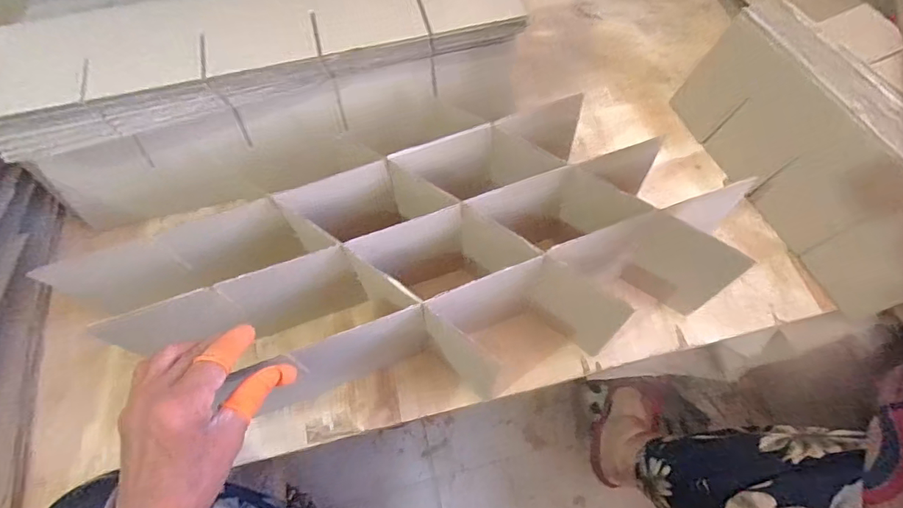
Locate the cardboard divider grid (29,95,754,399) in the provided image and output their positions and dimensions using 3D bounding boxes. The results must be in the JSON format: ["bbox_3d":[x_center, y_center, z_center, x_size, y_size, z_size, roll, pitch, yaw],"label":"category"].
[{"bbox_3d":[-0.032,0.010,0.473,0.611,0.146,0.224,-4,66,4],"label":"cardboard divider grid"}]

